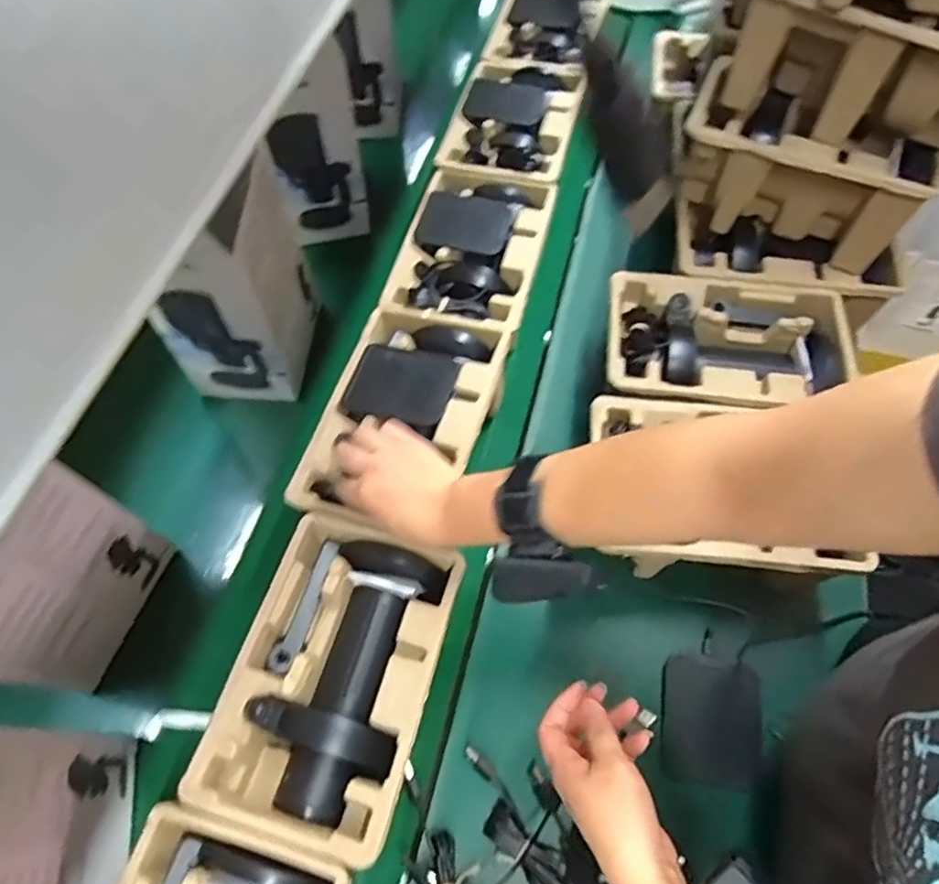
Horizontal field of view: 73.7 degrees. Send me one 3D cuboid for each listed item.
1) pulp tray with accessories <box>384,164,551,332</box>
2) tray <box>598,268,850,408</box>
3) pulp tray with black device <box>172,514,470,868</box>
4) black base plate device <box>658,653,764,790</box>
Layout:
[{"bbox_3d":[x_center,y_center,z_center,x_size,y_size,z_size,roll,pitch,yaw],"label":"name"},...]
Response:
[{"bbox_3d":[0.004,-0.211,0.690,0.151,0.045,0.222,12,53,8],"label":"pulp tray with accessories"},{"bbox_3d":[0.254,-0.094,0.615,0.230,0.051,0.146,6,52,2],"label":"tray"},{"bbox_3d":[-0.102,0.185,0.496,0.148,0.072,0.226,13,53,8],"label":"pulp tray with black device"},{"bbox_3d":[0.204,0.236,0.534,0.080,0.009,0.097,-1,66,23],"label":"black base plate device"}]

